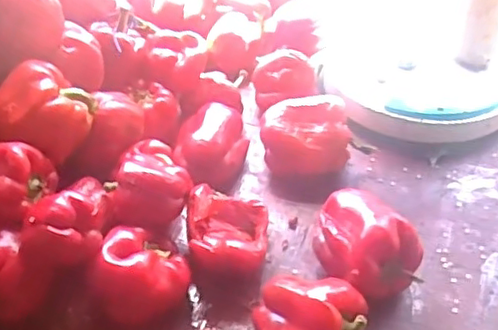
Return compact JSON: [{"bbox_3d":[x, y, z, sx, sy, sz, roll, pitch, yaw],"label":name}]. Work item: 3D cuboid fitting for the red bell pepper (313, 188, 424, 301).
[{"bbox_3d":[0.103,0.079,0.581,0.072,0.081,0.101,-32,52,-31],"label":"red bell pepper"}]

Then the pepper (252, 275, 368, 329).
[{"bbox_3d":[0.049,0.135,0.532,0.092,0.072,0.074,16,45,17],"label":"pepper"}]

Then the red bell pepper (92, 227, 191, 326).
[{"bbox_3d":[-0.097,0.103,0.568,0.085,0.071,0.077,-9,43,-10],"label":"red bell pepper"}]

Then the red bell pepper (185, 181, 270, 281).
[{"bbox_3d":[-0.022,0.070,0.600,0.088,0.061,0.086,1,45,0],"label":"red bell pepper"}]

